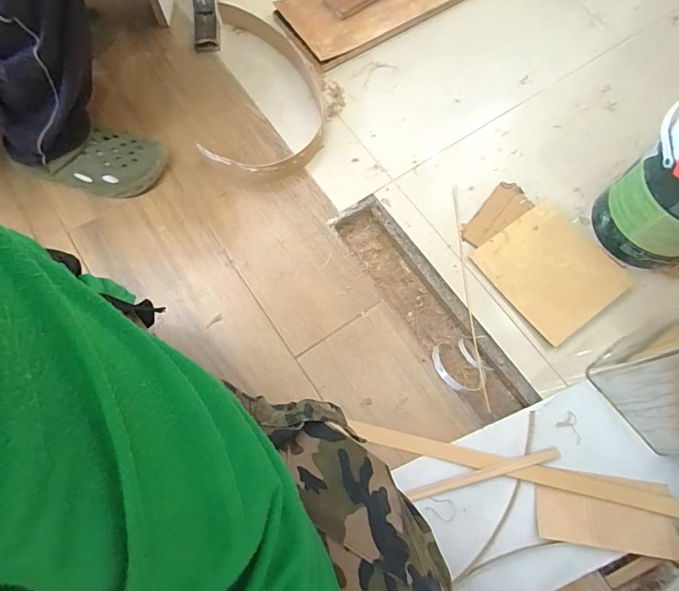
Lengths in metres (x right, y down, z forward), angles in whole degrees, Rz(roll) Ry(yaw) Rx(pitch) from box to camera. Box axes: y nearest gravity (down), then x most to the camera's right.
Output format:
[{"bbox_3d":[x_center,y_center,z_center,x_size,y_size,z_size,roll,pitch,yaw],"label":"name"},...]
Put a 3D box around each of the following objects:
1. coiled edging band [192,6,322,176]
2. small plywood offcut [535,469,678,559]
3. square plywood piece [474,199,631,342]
[{"bbox_3d":[-0.137,-0.402,0.828,0.216,0.040,0.399,0,70,1],"label":"coiled edging band"},{"bbox_3d":[0.365,0.297,0.596,0.177,0.006,0.092,6,62,5],"label":"small plywood offcut"},{"bbox_3d":[0.352,-0.045,0.718,0.186,0.011,0.194,-34,71,-11],"label":"square plywood piece"}]

